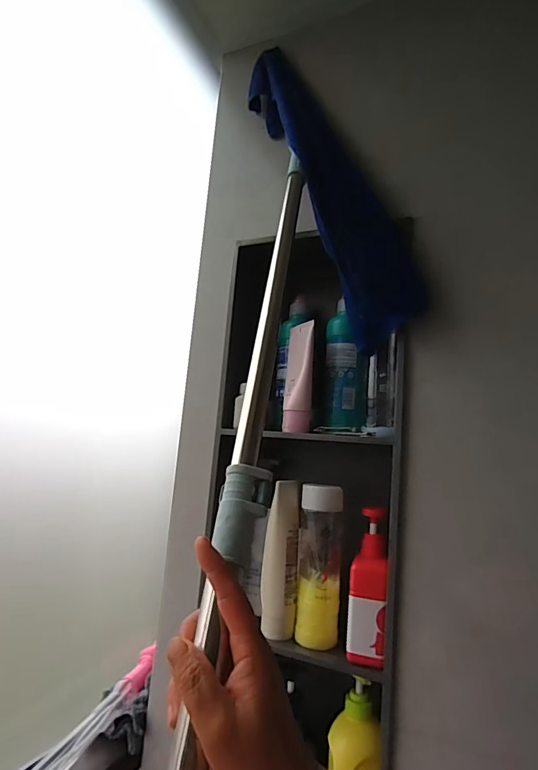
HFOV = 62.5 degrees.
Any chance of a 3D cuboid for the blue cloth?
[{"bbox_3d":[0.075,-0.306,0.628,0.108,0.514,0.075,-27,-20,19],"label":"blue cloth"}]

